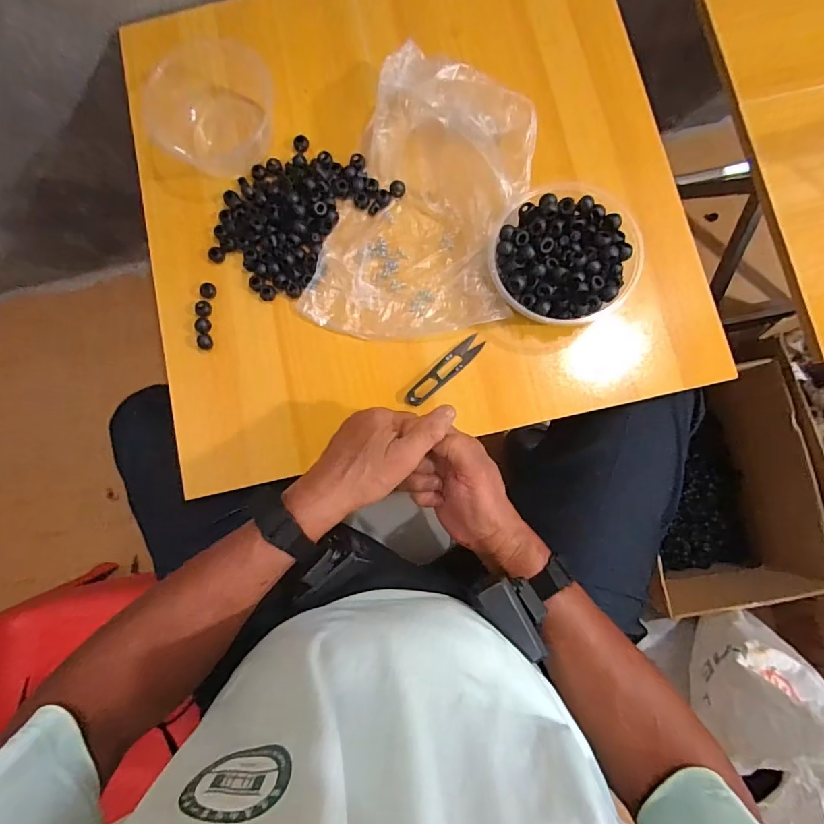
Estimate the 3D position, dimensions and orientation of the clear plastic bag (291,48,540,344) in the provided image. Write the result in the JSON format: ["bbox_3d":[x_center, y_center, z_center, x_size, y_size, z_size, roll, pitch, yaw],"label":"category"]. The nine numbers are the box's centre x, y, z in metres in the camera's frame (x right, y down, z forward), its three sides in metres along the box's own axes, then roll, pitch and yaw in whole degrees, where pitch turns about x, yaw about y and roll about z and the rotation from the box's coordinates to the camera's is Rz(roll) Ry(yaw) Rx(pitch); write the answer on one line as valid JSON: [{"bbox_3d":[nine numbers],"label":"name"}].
[{"bbox_3d":[0.015,-0.217,0.483,0.196,0.055,0.288,17,85,6],"label":"clear plastic bag"}]

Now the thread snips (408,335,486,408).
[{"bbox_3d":[0.035,-0.045,0.484,0.103,0.010,0.022,-42,83,-1],"label":"thread snips"}]

